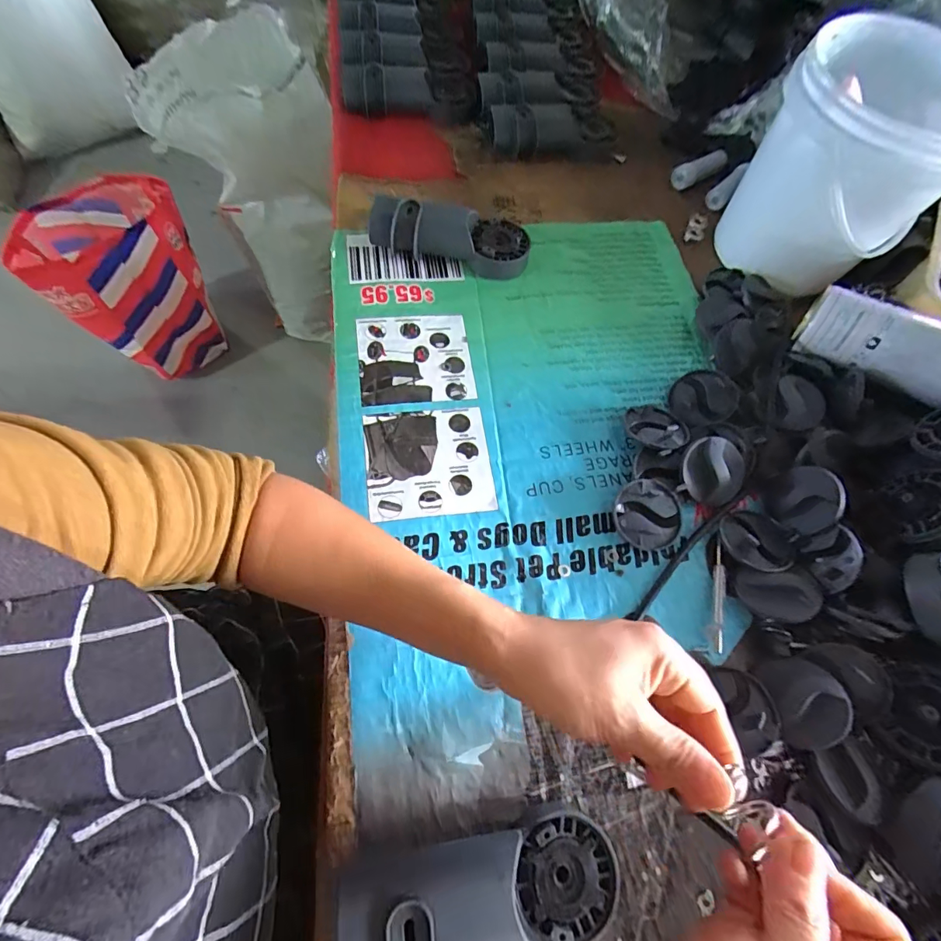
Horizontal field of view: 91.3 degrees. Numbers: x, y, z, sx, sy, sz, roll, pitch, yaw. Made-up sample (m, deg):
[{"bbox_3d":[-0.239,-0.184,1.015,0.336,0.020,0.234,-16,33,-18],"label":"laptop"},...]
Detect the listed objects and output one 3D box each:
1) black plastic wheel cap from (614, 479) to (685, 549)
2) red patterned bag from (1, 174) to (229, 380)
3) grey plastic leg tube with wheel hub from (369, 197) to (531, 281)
[{"bbox_3d":[0.145,0.036,0.376,0.054,0.023,0.055,1,67,-2],"label":"black plastic wheel cap"},{"bbox_3d":[-0.772,-0.429,1.069,0.308,0.335,0.303,-29,72,-14],"label":"red patterned bag"},{"bbox_3d":[-0.021,-0.240,0.471,0.162,0.047,0.054,9,67,0],"label":"grey plastic leg tube with wheel hub"}]

